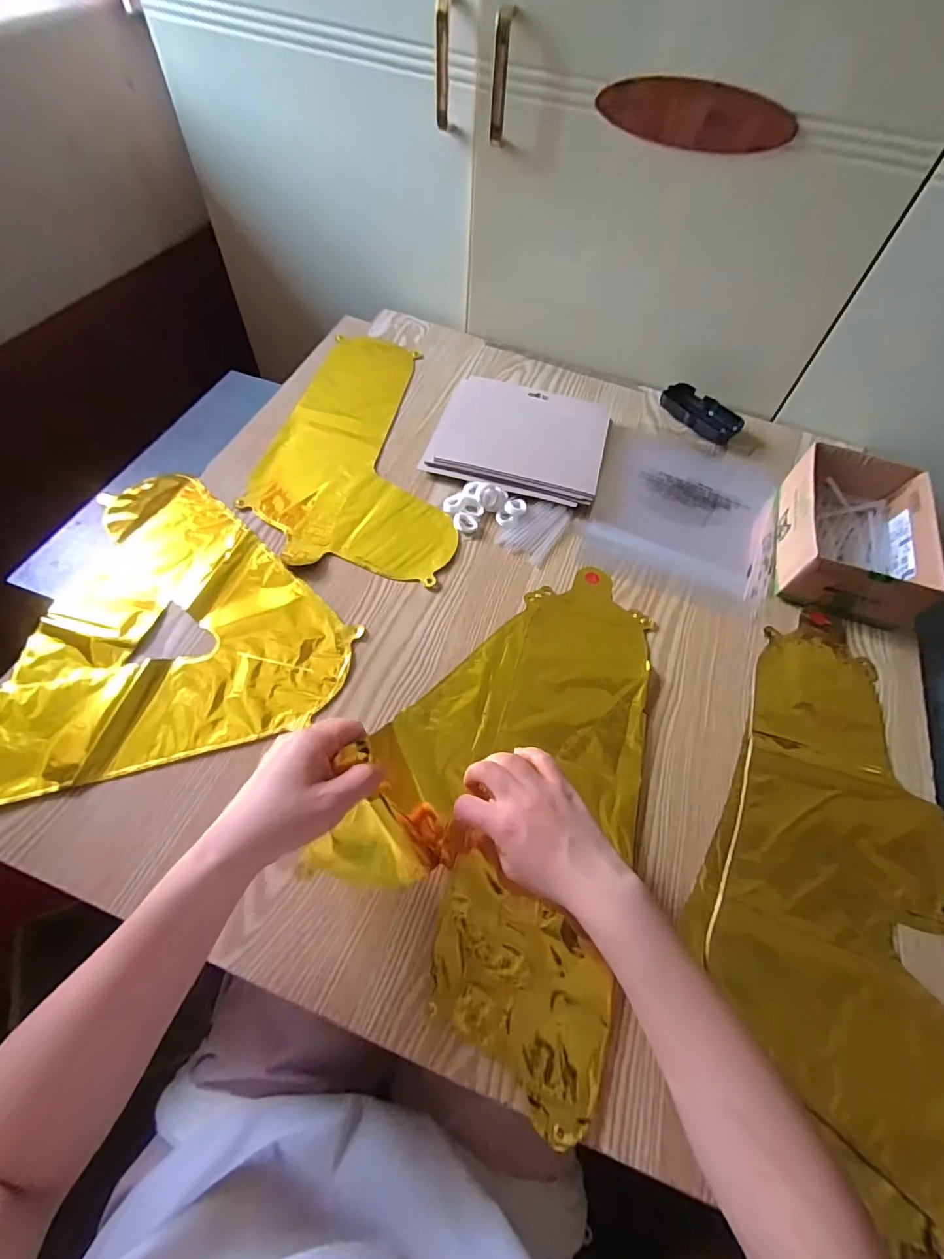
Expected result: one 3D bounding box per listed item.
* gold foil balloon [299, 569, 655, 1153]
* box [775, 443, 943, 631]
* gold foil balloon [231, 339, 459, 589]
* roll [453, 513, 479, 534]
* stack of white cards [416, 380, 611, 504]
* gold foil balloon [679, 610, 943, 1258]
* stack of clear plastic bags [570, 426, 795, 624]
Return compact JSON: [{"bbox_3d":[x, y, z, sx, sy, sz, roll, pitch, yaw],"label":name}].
[{"bbox_3d":[0.035,0.105,0.419,0.219,0.052,0.410,17,59,6],"label":"gold foil balloon"},{"bbox_3d":[0.404,-0.102,0.545,0.130,0.070,0.183,18,59,7],"label":"box"},{"bbox_3d":[-0.118,-0.229,0.622,0.228,0.007,0.382,9,59,1],"label":"gold foil balloon"},{"bbox_3d":[-0.007,-0.117,0.562,0.028,0.005,0.024,18,59,7],"label":"roll"},{"bbox_3d":[0.063,-0.236,0.630,0.201,0.022,0.180,16,59,6],"label":"stack of white cards"},{"bbox_3d":[0.302,0.177,0.415,0.204,0.016,0.413,22,60,9],"label":"gold foil balloon"},{"bbox_3d":[0.252,-0.147,0.603,0.211,0.009,0.258,20,60,8],"label":"stack of clear plastic bags"}]

